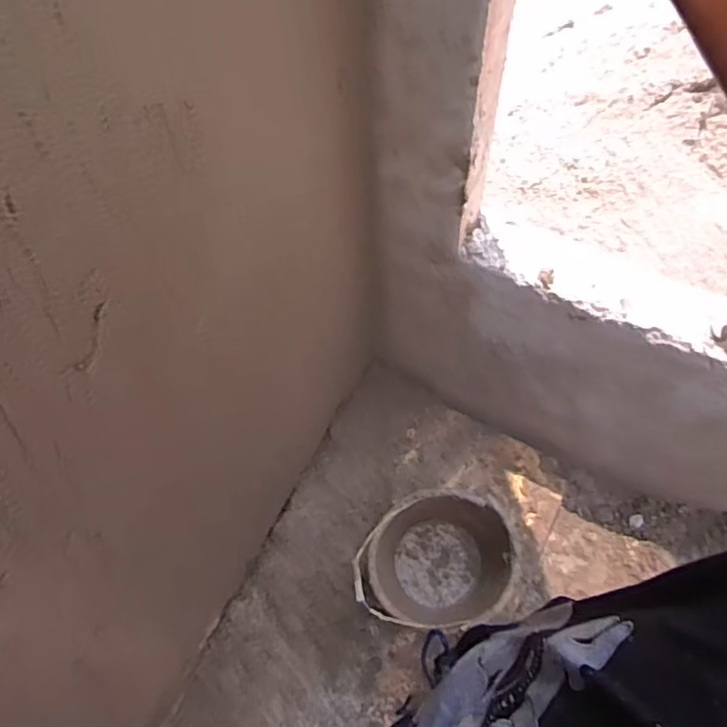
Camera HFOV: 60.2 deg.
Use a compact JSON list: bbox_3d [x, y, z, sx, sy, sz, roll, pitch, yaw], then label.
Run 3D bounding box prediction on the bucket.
[{"bbox_3d":[0.153,0.414,1.282,0.323,0.201,0.265,-38,69,-15],"label":"bucket"}]

